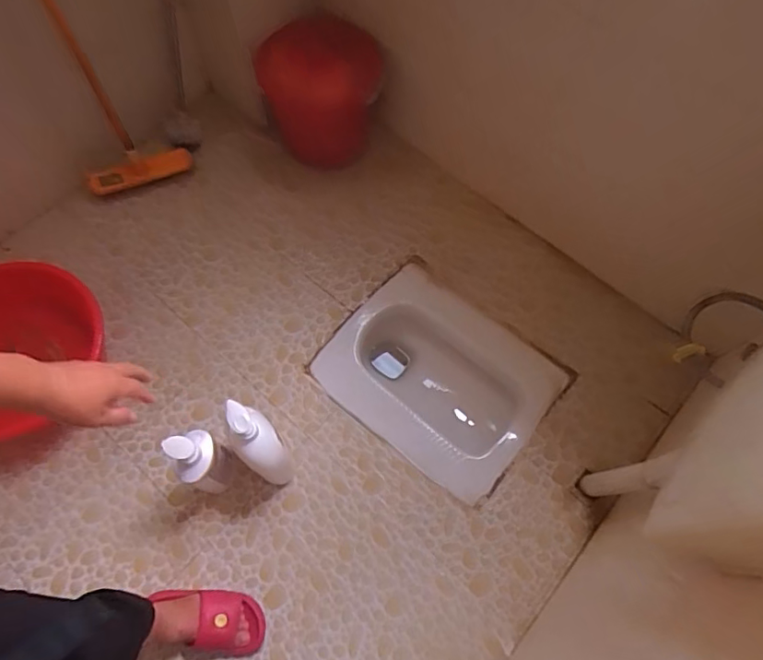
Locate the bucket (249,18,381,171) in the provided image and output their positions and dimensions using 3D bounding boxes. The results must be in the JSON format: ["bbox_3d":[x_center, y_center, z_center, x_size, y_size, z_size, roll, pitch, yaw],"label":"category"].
[{"bbox_3d":[-0.148,-0.591,1.339,0.285,0.275,0.249,-11,69,-6],"label":"bucket"}]

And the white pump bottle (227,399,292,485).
[{"bbox_3d":[-0.233,0.225,1.020,0.079,0.291,0.117,-40,75,-16],"label":"white pump bottle"}]

